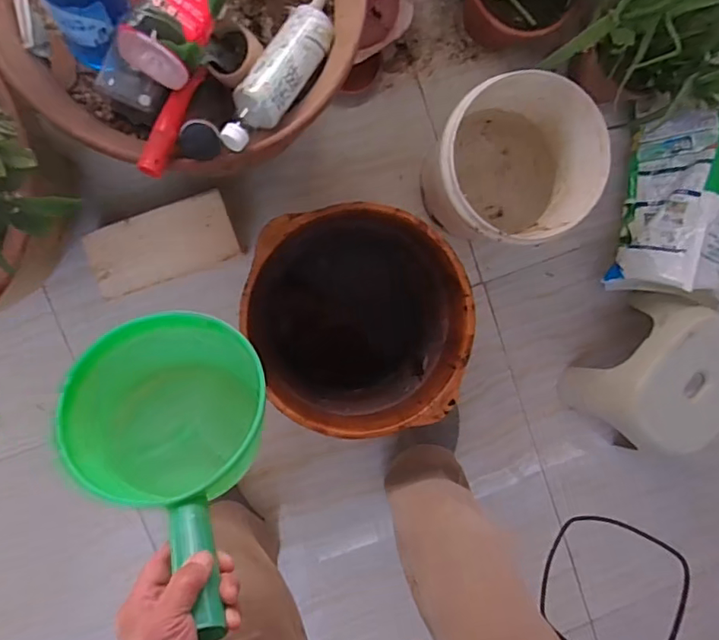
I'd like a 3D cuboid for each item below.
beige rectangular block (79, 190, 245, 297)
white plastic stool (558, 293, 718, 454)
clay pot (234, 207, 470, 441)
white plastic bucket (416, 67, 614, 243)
[{"bbox_3d":[-0.333,-0.128,0.909,0.235,0.010,0.117,-21,111,-9],"label":"beige rectangular block"},{"bbox_3d":[0.592,0.112,1.053,0.212,0.192,0.276,37,89,-9],"label":"white plastic stool"},{"bbox_3d":[-0.005,-0.006,0.932,0.332,0.220,0.348,-1,95,-8],"label":"clay pot"},{"bbox_3d":[0.251,-0.263,0.955,0.265,0.254,0.249,-1,95,-8],"label":"white plastic bucket"}]

